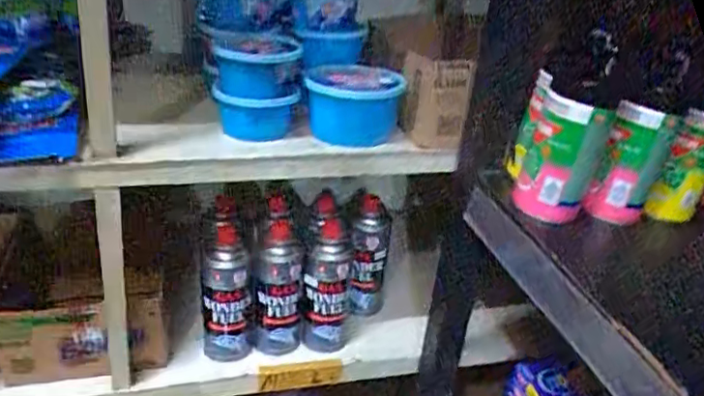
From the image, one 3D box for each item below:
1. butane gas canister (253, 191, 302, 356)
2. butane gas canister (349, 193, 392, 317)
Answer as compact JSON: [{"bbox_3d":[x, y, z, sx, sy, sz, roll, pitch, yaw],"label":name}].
[{"bbox_3d":[-0.100,0.099,0.779,0.060,0.225,0.056,-2,30,-12],"label":"butane gas canister"},{"bbox_3d":[0.025,0.089,0.860,0.054,0.193,0.043,6,29,2],"label":"butane gas canister"}]

